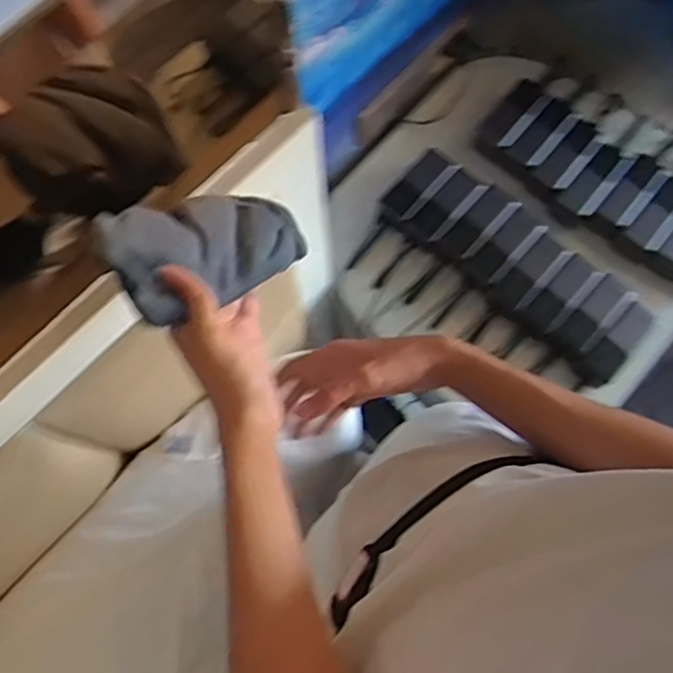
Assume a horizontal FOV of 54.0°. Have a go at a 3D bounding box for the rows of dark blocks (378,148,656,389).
[{"bbox_3d":[0.272,-0.118,1.013,0.434,0.073,0.146,41,79,11],"label":"rows of dark blocks"}]

